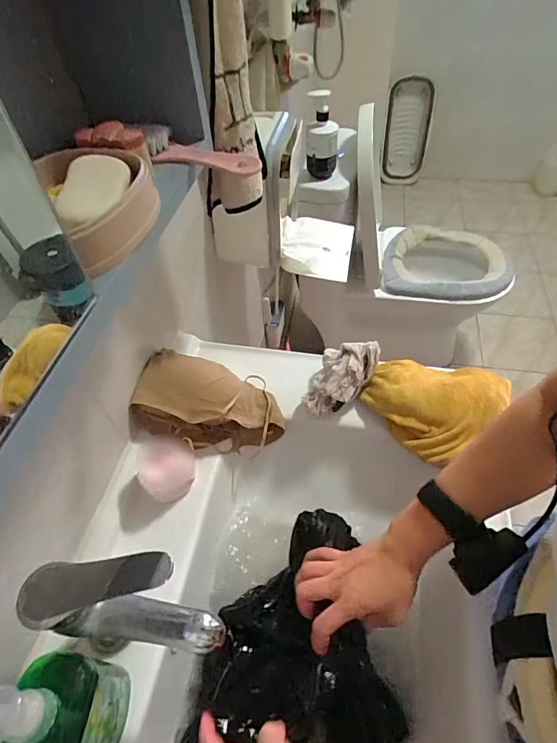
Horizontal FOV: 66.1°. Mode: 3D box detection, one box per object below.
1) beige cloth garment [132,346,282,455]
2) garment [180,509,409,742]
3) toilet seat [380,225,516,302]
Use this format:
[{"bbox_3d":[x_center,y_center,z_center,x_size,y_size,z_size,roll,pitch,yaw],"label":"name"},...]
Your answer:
[{"bbox_3d":[-0.092,0.048,0.598,0.206,0.069,0.121,21,50,-12],"label":"beige cloth garment"},{"bbox_3d":[0.002,0.303,0.481,0.219,0.091,0.257,-6,51,-1],"label":"garment"},{"bbox_3d":[0.537,-0.357,1.397,0.413,0.070,0.332,5,54,2],"label":"toilet seat"}]

